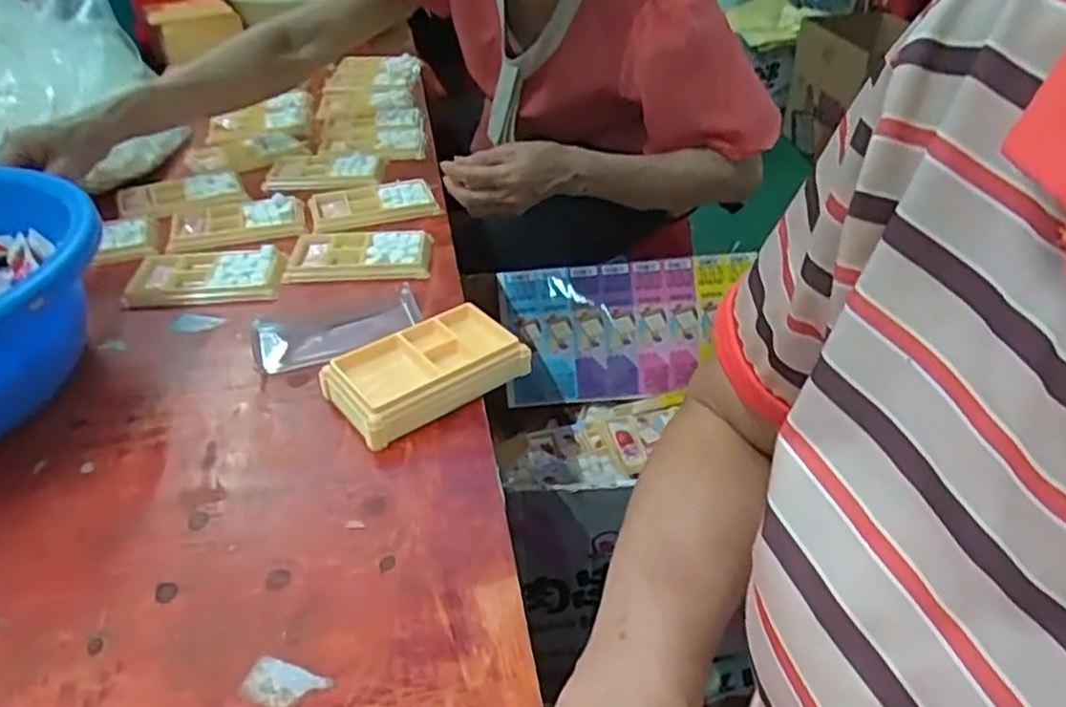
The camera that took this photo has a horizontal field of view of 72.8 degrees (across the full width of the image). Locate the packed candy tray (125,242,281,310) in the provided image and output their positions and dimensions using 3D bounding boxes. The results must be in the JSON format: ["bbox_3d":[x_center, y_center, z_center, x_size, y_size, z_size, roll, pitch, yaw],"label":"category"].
[{"bbox_3d":[-0.303,-0.074,0.677,0.132,0.024,0.087,-4,36,-6],"label":"packed candy tray"}]

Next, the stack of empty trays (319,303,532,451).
[{"bbox_3d":[-0.080,0.013,0.550,0.136,0.038,0.074,-24,42,-30],"label":"stack of empty trays"}]

